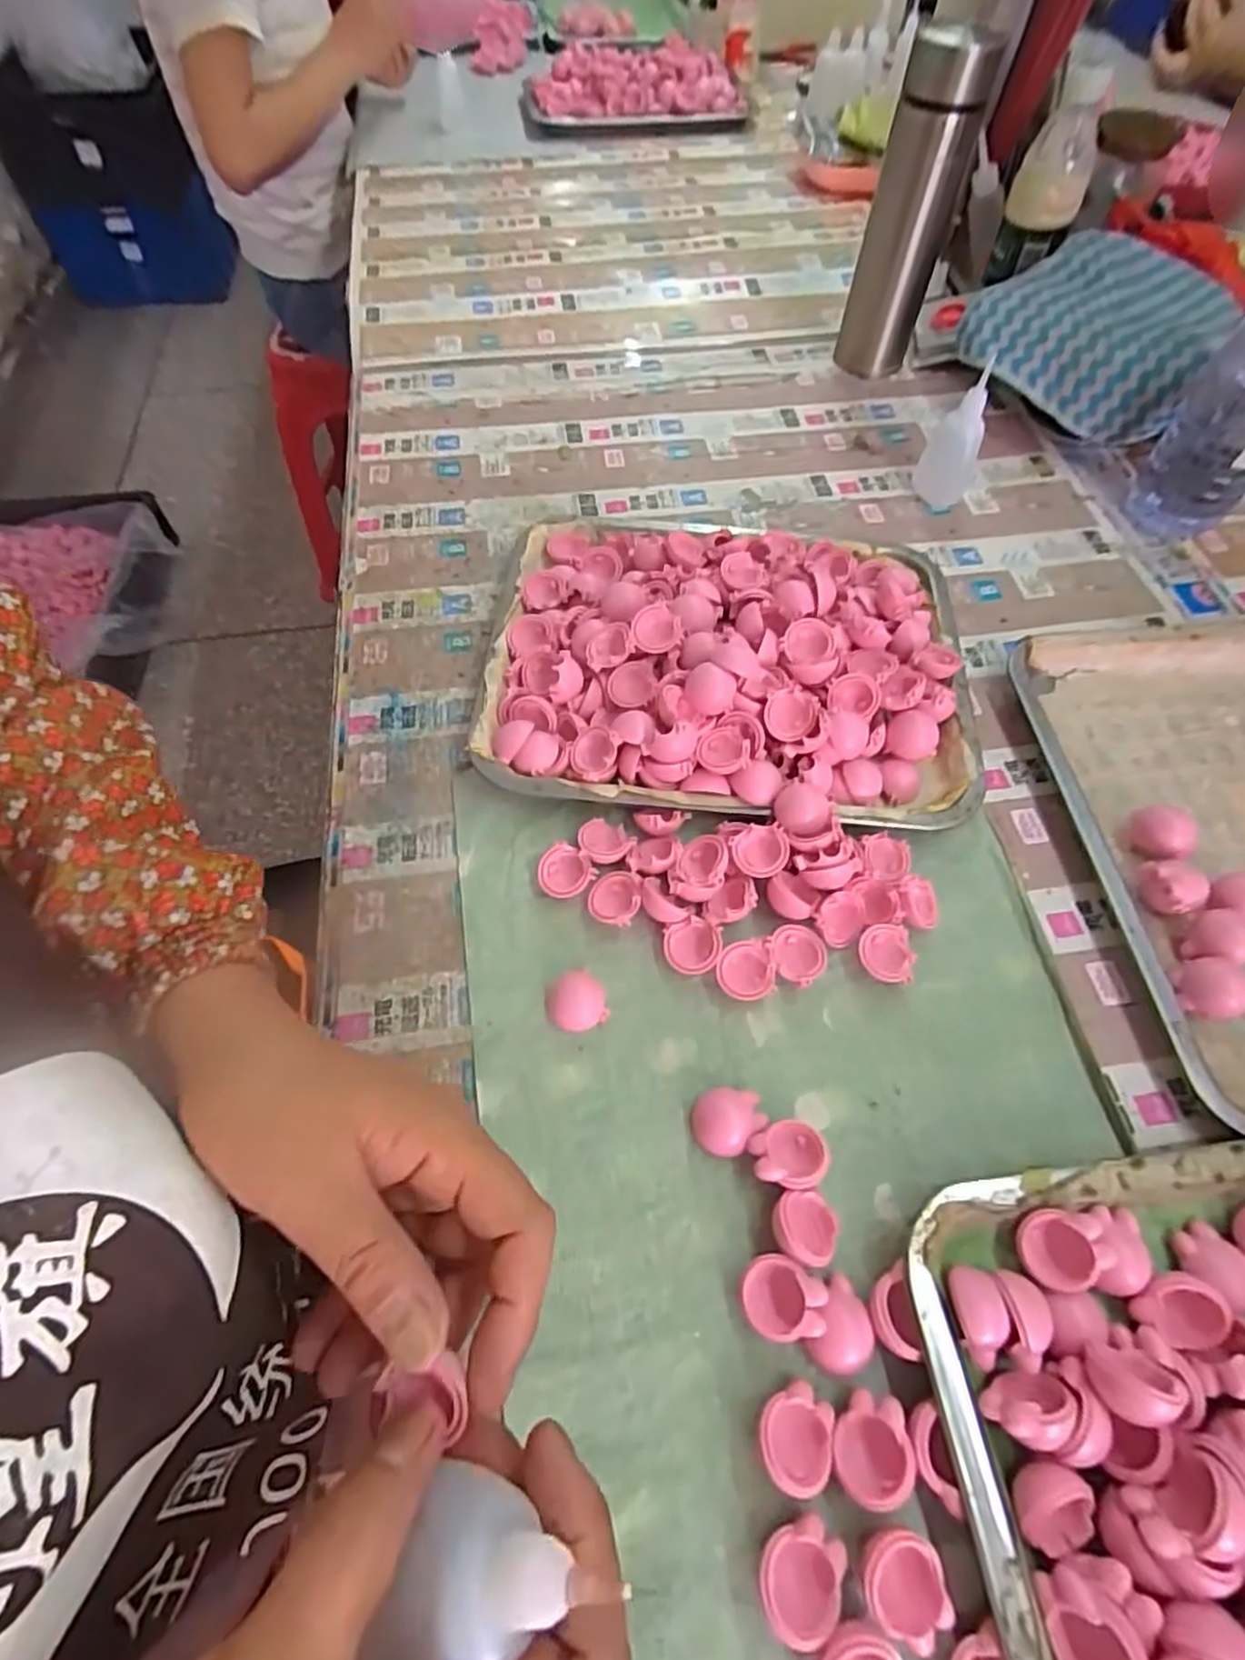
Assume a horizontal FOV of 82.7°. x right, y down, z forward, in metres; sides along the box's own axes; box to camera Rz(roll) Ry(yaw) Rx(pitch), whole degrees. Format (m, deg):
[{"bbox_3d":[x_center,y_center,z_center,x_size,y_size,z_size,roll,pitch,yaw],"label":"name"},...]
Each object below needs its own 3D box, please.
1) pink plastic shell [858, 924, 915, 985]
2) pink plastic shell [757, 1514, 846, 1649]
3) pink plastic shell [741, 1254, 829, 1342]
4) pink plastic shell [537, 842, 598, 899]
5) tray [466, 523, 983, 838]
[{"bbox_3d":[0.136,0.066,0.369,0.025,0.015,0.029,0,60,0],"label":"pink plastic shell"},{"bbox_3d":[0.063,0.264,0.251,0.032,0.020,0.028,-40,68,-21],"label":"pink plastic shell"},{"bbox_3d":[0.065,0.192,0.291,0.031,0.021,0.028,-2,60,-1],"label":"pink plastic shell"},{"bbox_3d":[-0.031,0.024,0.387,0.027,0.017,0.028,0,60,0],"label":"pink plastic shell"},{"bbox_3d":[0.065,-0.115,0.448,0.296,0.053,0.240,5,60,3],"label":"tray"}]

